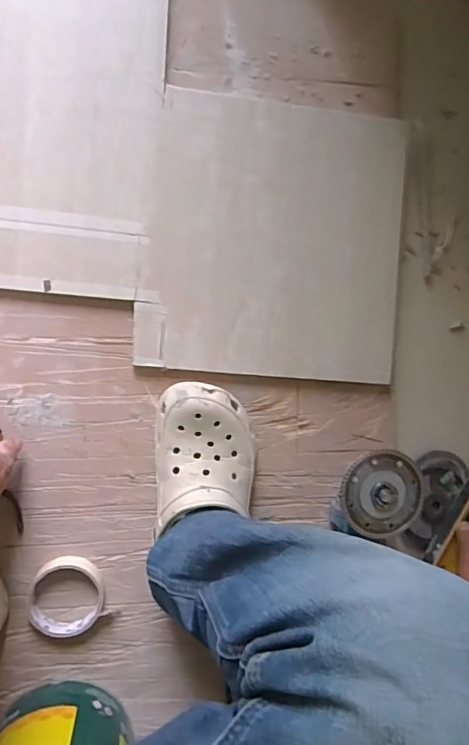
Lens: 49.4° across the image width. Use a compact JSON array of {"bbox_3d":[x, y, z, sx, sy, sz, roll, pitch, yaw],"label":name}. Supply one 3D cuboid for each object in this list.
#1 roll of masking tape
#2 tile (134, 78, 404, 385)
[{"bbox_3d":[-0.192,0.256,0.589,0.081,0.024,0.091,10,92,-9],"label":"roll of masking tape"},{"bbox_3d":[0.052,-0.158,0.607,0.305,0.011,0.320,5,91,-8],"label":"tile"}]

